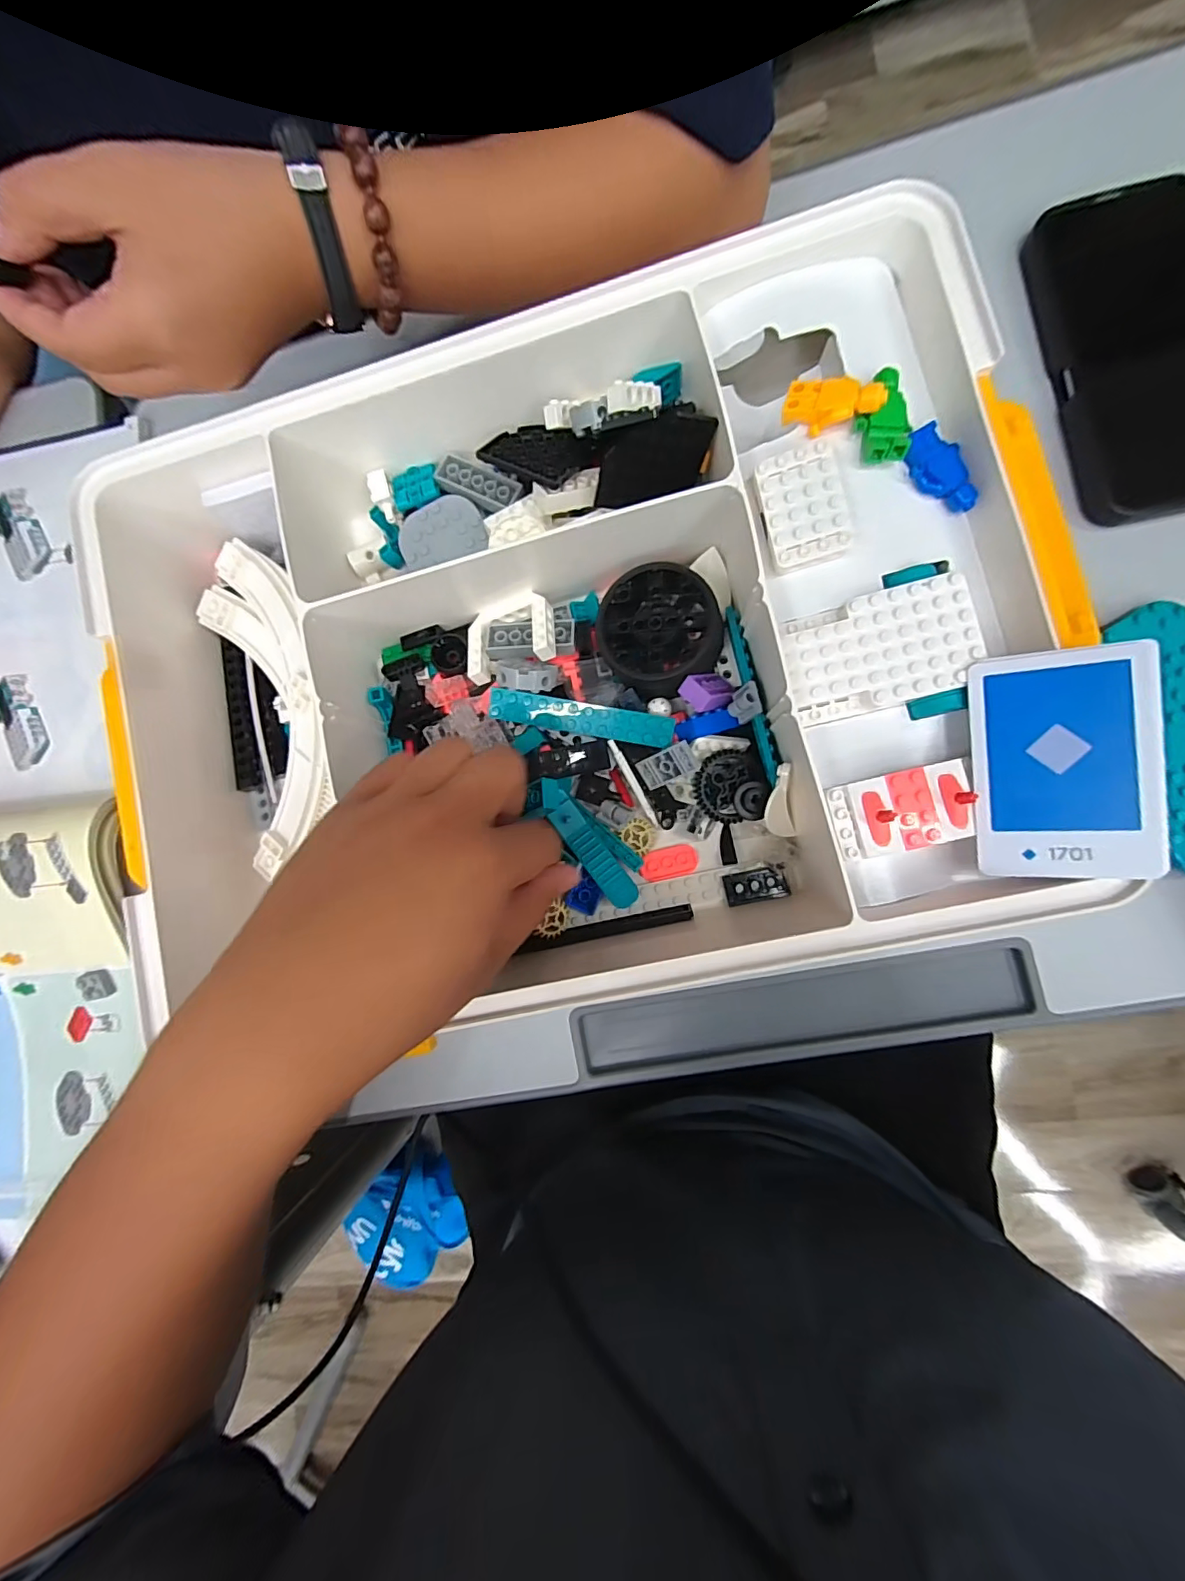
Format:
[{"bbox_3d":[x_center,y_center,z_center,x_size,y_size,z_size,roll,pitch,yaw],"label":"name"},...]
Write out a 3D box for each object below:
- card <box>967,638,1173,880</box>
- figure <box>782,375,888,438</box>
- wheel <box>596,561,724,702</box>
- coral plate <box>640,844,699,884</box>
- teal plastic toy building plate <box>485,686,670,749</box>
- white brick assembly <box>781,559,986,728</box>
[{"bbox_3d":[0.180,-0.010,0.201,0.056,0.004,0.085,-3,89,26],"label":"card"},{"bbox_3d":[0.102,-0.164,0.223,0.039,0.009,0.019,13,89,25],"label":"figure"},{"bbox_3d":[0.035,-0.079,0.264,0.060,0.021,0.060,0,87,8],"label":"wheel"},{"bbox_3d":[0.041,0.039,0.283,0.031,0.005,0.015,-15,85,7],"label":"coral plate"},{"bbox_3d":[-0.006,-0.037,0.267,0.094,0.010,0.014,10,89,8],"label":"teal plastic toy building plate"},{"bbox_3d":[0.121,-0.062,0.226,0.074,0.015,0.062,-7,86,7],"label":"white brick assembly"}]

